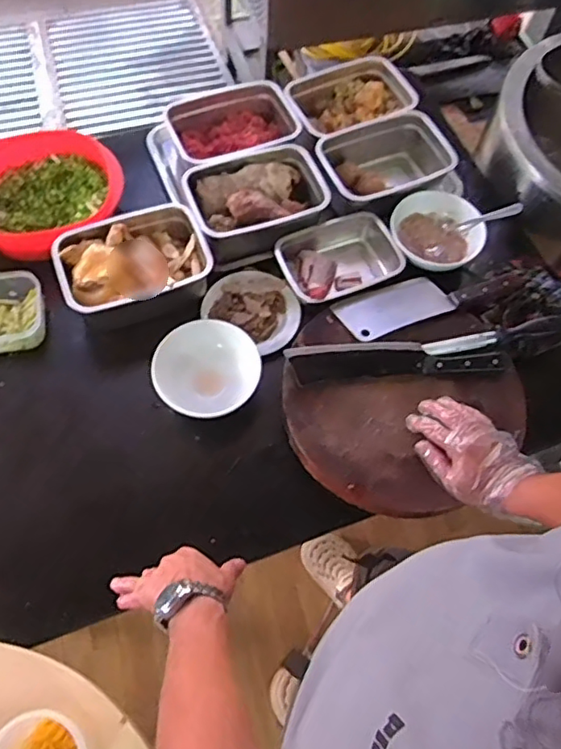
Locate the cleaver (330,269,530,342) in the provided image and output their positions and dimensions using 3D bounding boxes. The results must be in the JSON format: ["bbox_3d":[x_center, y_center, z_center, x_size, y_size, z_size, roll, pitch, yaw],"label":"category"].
[{"bbox_3d":[0.240,-0.130,0.894,0.312,0.014,0.082,-19,67,-12],"label":"cleaver"}]

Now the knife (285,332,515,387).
[{"bbox_3d":[0.168,-0.022,0.837,0.307,0.021,0.061,-3,64,-5],"label":"knife"}]

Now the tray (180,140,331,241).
[{"bbox_3d":[-0.040,-0.284,0.948,0.216,0.063,0.152,-17,66,-11],"label":"tray"}]

